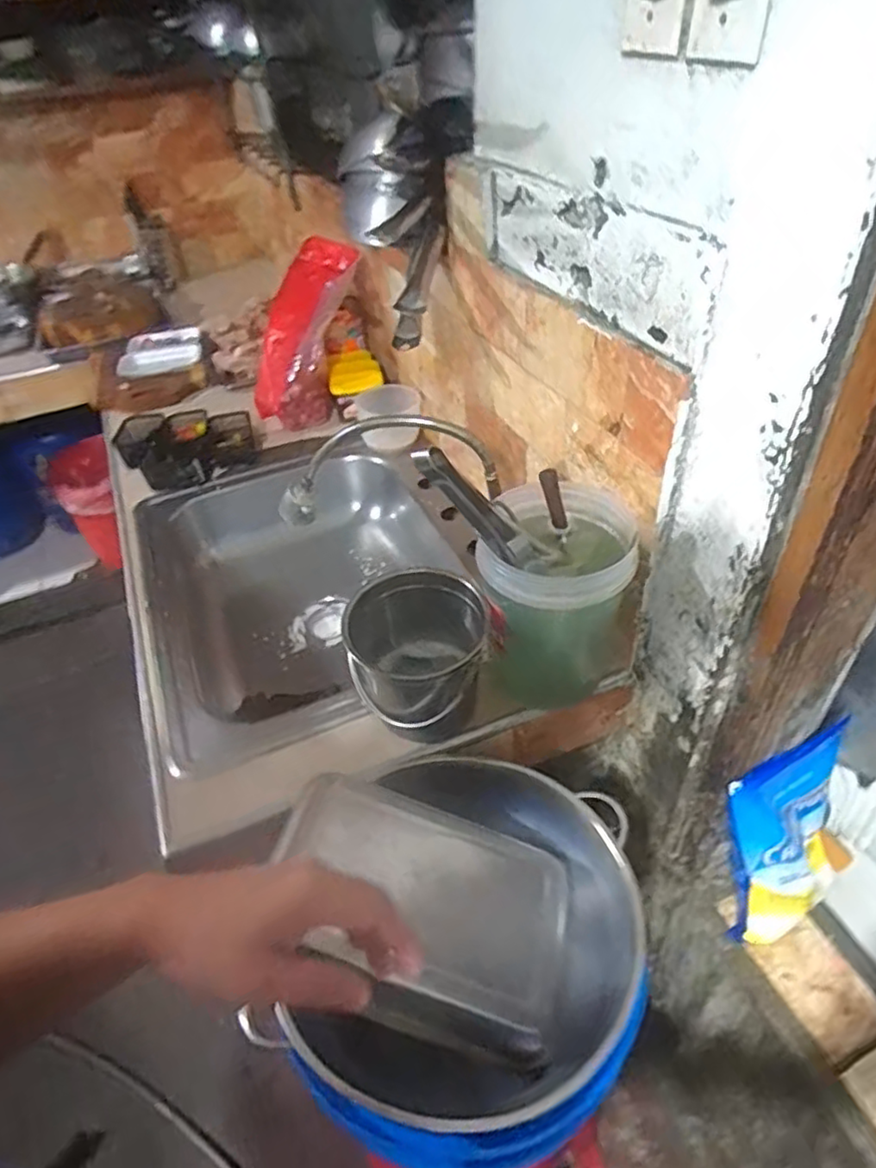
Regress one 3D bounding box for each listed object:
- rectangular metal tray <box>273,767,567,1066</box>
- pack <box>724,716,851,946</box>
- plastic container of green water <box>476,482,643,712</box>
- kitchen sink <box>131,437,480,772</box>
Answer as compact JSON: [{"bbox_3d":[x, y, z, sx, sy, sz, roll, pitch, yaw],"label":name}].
[{"bbox_3d":[-0.023,0.309,0.635,0.286,0.059,0.185,23,43,3],"label":"rectangular metal tray"},{"bbox_3d":[0.446,0.321,0.849,0.190,0.311,0.092,-24,27,-24],"label":"pack"},{"bbox_3d":[0.144,0.013,0.765,0.147,0.224,0.171,10,44,17],"label":"plastic container of green water"},{"bbox_3d":[-0.206,0.050,1.170,0.560,0.301,0.708,-20,44,-16],"label":"kitchen sink"}]

